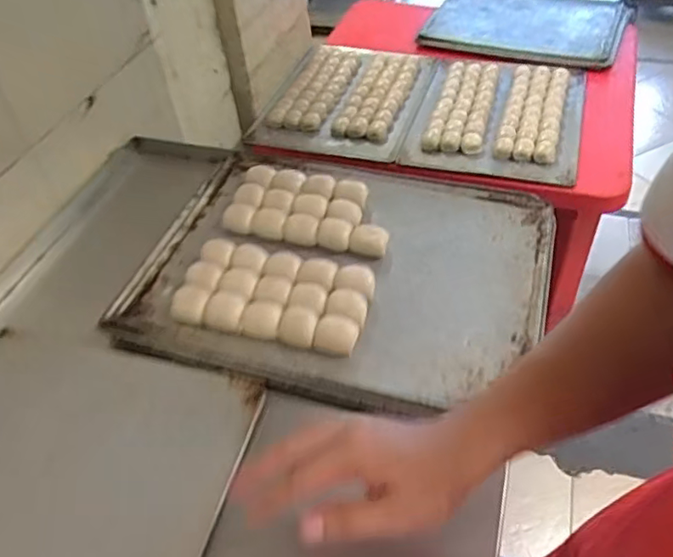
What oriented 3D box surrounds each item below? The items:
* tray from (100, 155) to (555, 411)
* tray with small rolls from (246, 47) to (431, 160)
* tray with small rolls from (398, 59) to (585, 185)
[{"bbox_3d":[0.003,-0.021,0.684,0.462,0.038,0.352,11,52,12],"label":"tray"},{"bbox_3d":[0.028,-0.419,1.303,0.331,0.040,0.468,11,49,14],"label":"tray with small rolls"},{"bbox_3d":[0.339,-0.358,1.196,0.335,0.039,0.451,12,50,15],"label":"tray with small rolls"}]

